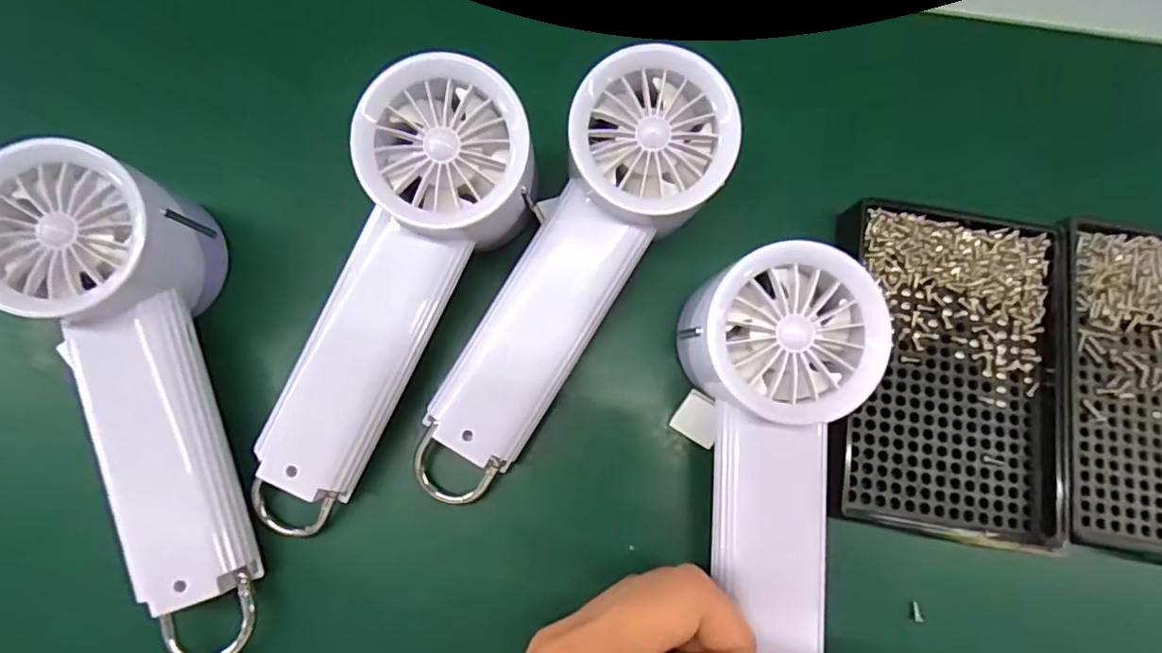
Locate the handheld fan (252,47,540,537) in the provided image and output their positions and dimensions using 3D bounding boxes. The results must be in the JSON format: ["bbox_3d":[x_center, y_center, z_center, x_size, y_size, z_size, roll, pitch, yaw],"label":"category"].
[{"bbox_3d":[-0.075,-0.011,0.222,0.063,0.043,0.185,25,92,4],"label":"handheld fan"}]

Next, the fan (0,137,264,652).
[{"bbox_3d":[-0.165,0.028,0.227,0.056,0.058,0.183,-15,95,-4],"label":"fan"}]

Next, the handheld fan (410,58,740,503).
[{"bbox_3d":[-0.005,-0.017,0.227,0.057,0.033,0.189,32,92,6],"label":"handheld fan"}]

